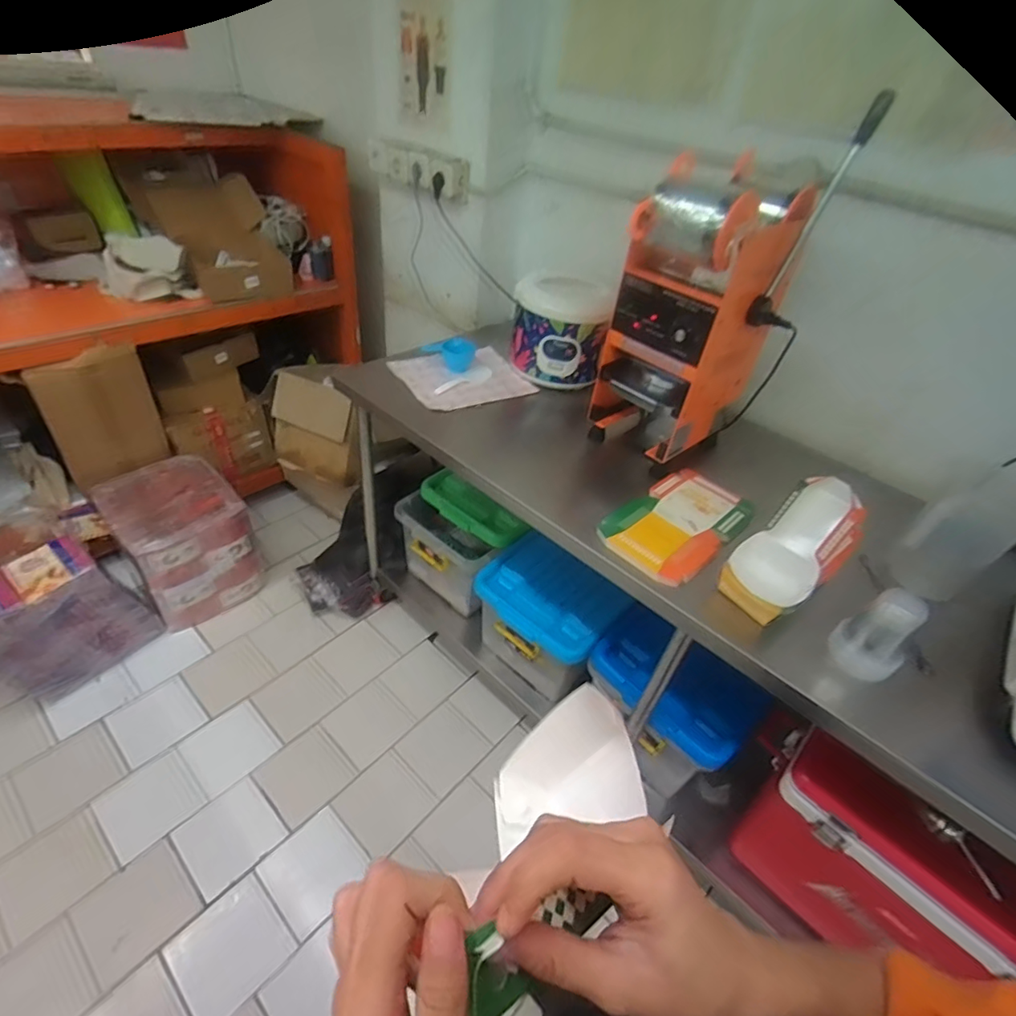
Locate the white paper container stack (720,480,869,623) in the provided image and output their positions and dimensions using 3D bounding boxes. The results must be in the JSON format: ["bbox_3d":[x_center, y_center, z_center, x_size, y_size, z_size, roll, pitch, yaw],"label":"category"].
[{"bbox_3d":[0.440,0.065,0.836,0.184,0.167,0.127,-26,50,-33],"label":"white paper container stack"}]

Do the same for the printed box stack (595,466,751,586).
[{"bbox_3d":[0.317,0.021,0.990,0.184,0.039,0.327,35,47,28],"label":"printed box stack"}]

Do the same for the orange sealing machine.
[{"bbox_3d":[0.389,-0.357,1.063,0.342,0.509,0.245,-27,51,-34],"label":"orange sealing machine"}]

